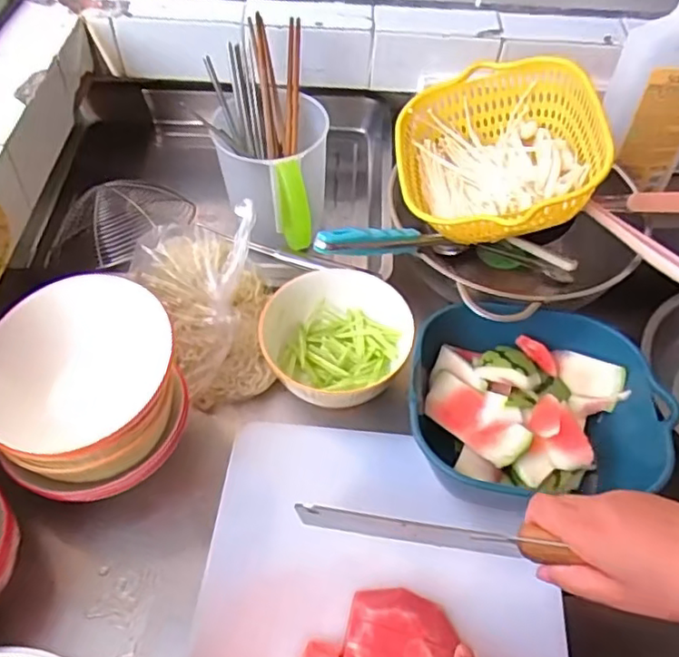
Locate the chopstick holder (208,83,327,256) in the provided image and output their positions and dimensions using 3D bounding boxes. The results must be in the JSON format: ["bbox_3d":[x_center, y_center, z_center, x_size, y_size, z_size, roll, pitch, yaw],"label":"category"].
[{"bbox_3d":[-0.073,-0.167,0.677,0.113,0.120,0.141,-2,53,-4],"label":"chopstick holder"}]

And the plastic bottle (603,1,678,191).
[{"bbox_3d":[0.363,-0.290,0.679,0.092,0.244,0.100,-3,53,-5],"label":"plastic bottle"}]

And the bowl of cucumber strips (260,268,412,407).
[{"bbox_3d":[-0.006,0.016,0.608,0.142,0.064,0.137,1,53,-2],"label":"bowl of cucumber strips"}]

